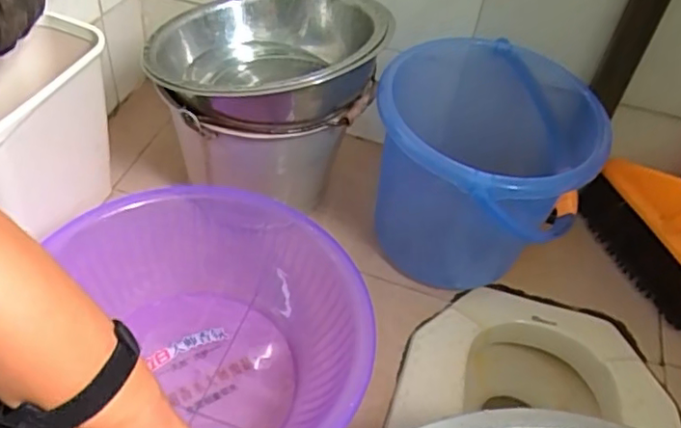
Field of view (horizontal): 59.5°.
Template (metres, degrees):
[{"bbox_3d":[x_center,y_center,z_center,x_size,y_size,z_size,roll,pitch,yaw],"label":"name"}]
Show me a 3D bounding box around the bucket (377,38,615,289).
[{"bbox_3d":[0.196,-0.052,0.883,0.296,0.284,0.311,4,45,-4],"label":"bucket"}]

